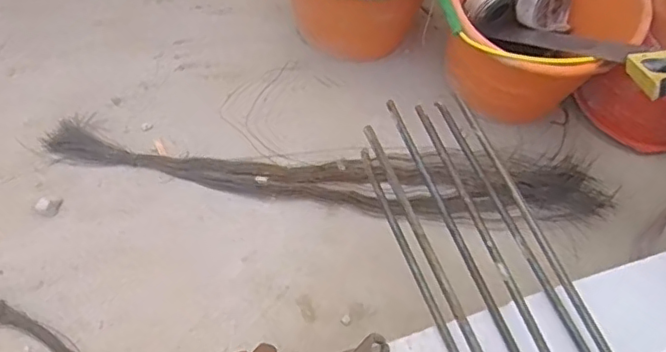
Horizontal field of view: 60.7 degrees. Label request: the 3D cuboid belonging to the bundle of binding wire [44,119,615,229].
[{"bbox_3d":[-0.011,0.001,0.902,0.893,0.034,0.148,3,62,-2],"label":"bundle of binding wire"}]

